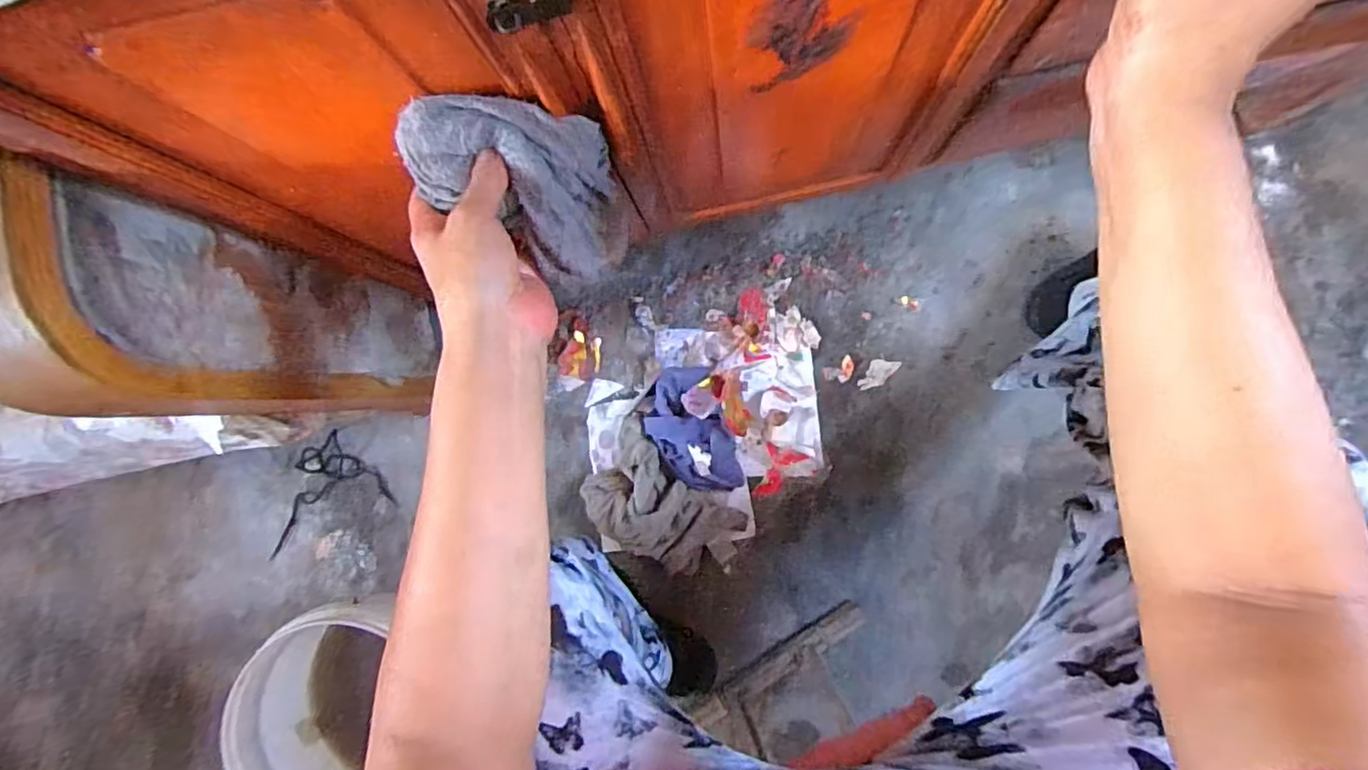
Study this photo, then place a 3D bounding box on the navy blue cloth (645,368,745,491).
[{"bbox_3d":[0.009,0.065,0.857,0.101,0.050,0.176,-20,86,5],"label":"navy blue cloth"}]

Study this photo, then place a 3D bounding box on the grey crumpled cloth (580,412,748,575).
[{"bbox_3d":[-0.026,0.165,0.857,0.220,0.058,0.147,36,92,6],"label":"grey crumpled cloth"}]

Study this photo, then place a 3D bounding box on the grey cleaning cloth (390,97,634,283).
[{"bbox_3d":[-0.100,-0.129,0.426,0.113,0.143,0.091,21,94,8],"label":"grey cleaning cloth"}]

